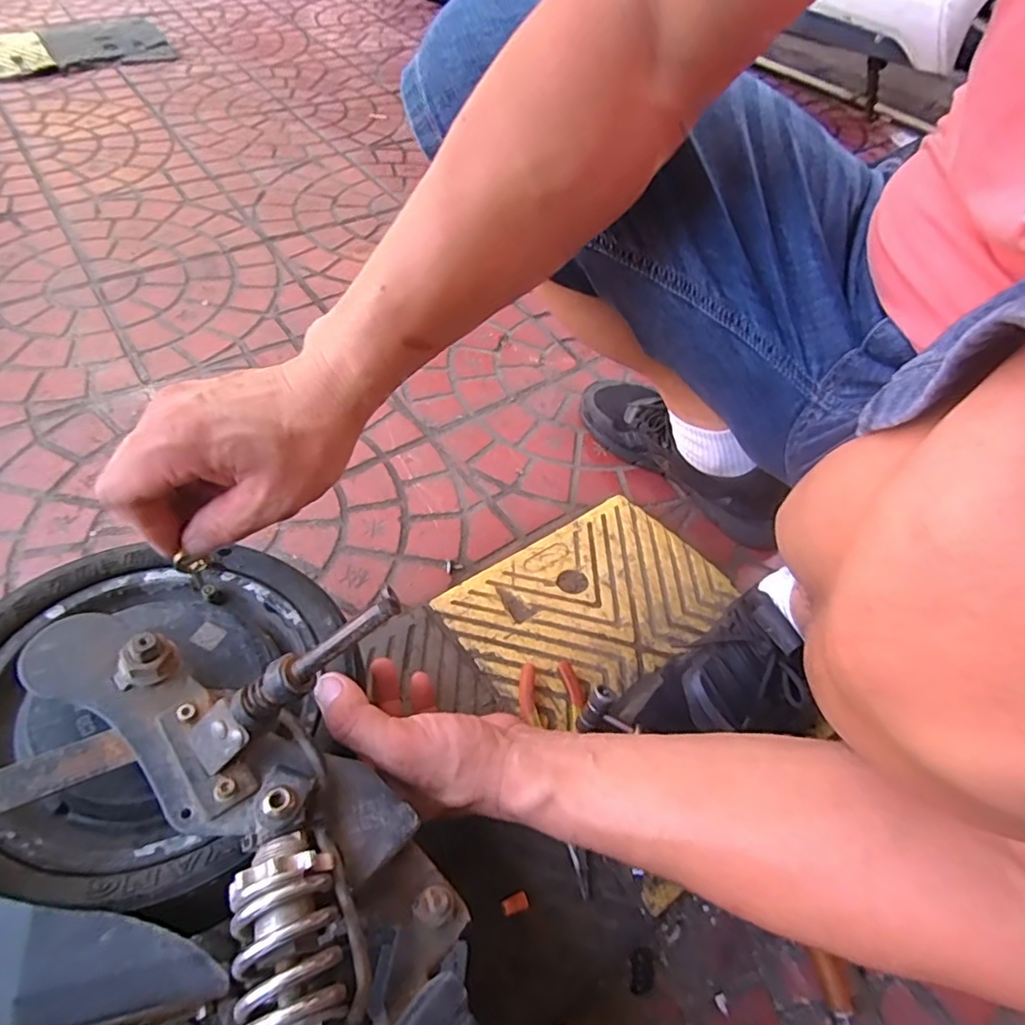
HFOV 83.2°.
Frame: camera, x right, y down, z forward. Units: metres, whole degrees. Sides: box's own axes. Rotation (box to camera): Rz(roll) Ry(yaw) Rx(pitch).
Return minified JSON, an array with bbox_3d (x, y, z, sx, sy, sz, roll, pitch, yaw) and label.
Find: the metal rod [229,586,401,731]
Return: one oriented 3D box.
[{"bbox_3d":[-0.087,0.065,0.259,0.106,0.014,0.019,-35,55,18],"label":"metal rod"}]

